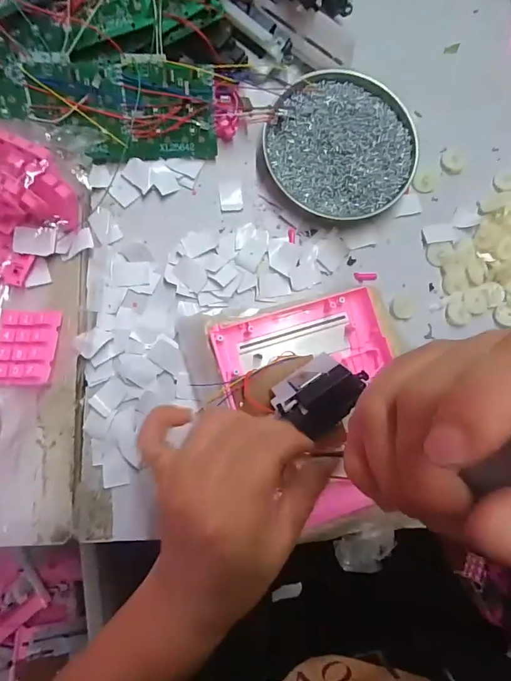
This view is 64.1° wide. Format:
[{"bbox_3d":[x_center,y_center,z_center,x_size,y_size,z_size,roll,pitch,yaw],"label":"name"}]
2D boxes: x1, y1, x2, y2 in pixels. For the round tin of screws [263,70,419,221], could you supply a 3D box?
[{"bbox_3d":[0.078,-0.175,0.367,0.131,0.021,0.128,0,85,-5],"label":"round tin of screws"}]

